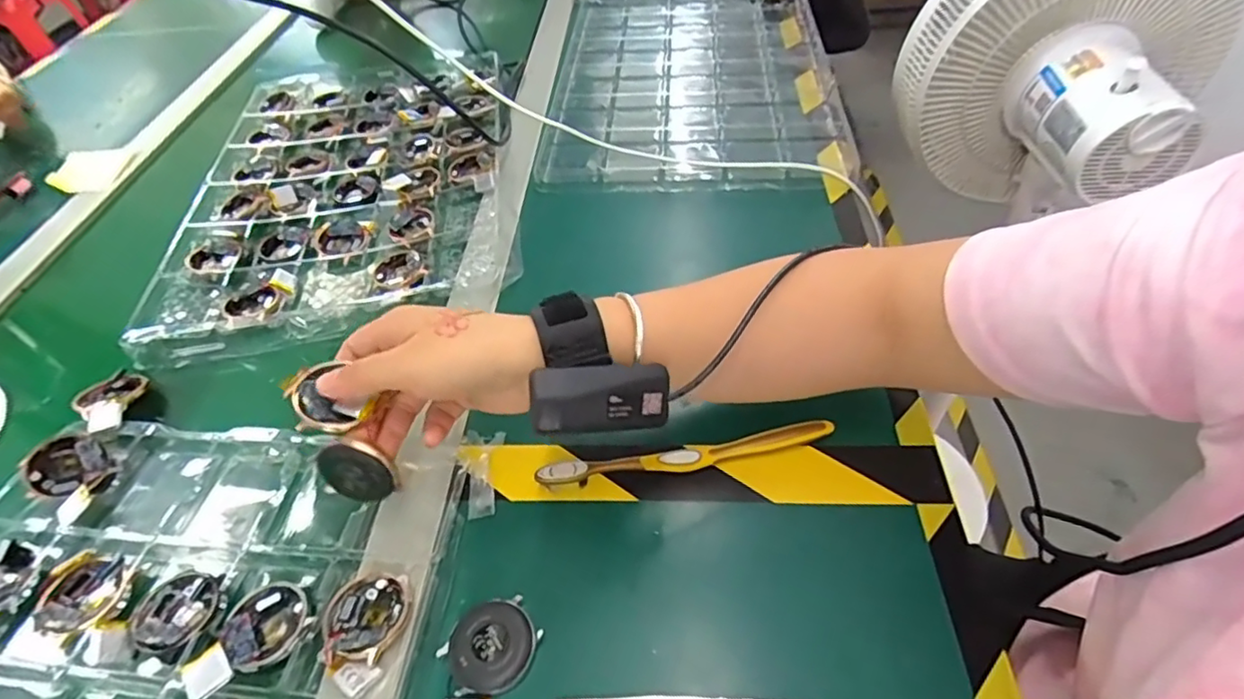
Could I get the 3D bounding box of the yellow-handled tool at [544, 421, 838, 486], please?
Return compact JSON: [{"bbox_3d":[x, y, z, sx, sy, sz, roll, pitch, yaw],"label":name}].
[{"bbox_3d":[0.041,0.063,0.370,0.179,0.023,0.016,-10,49,-3],"label":"yellow-handled tool"}]

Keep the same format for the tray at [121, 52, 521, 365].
[{"bbox_3d":[-0.269,-0.187,0.618,0.305,0.021,0.465,-9,49,-2],"label":"tray"}]

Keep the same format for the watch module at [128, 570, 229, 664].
[{"bbox_3d":[-0.245,0.145,0.337,0.049,0.012,0.044,12,52,16],"label":"watch module"}]

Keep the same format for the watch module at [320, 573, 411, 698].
[{"bbox_3d":[-0.138,0.144,0.317,0.042,0.013,0.056,9,51,13],"label":"watch module"}]

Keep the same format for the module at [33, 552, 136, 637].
[{"bbox_3d":[-0.301,0.139,0.343,0.043,0.017,0.044,11,51,15],"label":"module"}]

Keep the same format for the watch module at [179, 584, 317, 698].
[{"bbox_3d":[-0.197,0.148,0.318,0.058,0.015,0.044,-35,55,-23],"label":"watch module"}]

